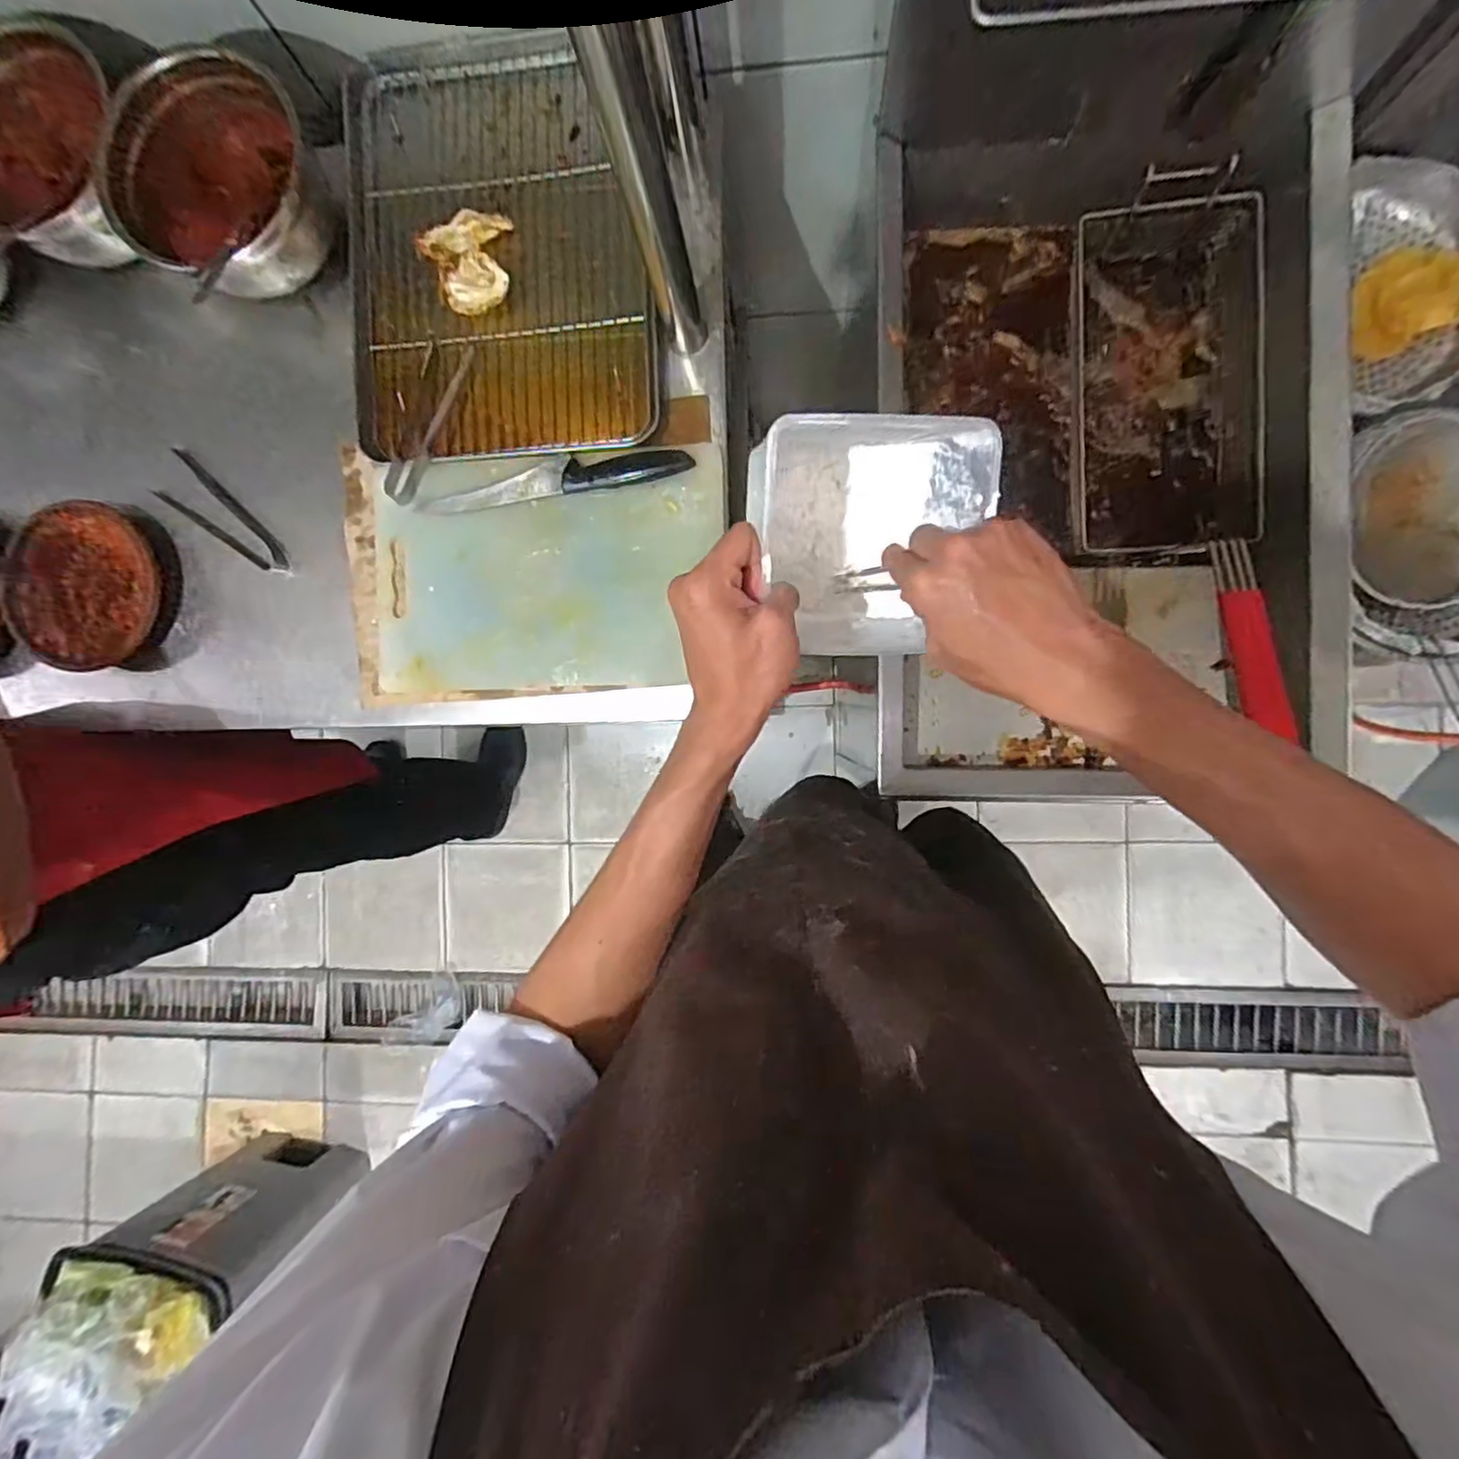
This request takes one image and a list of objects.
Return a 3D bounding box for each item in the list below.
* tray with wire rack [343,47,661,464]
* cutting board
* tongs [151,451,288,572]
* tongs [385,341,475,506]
[{"bbox_3d":[-0.229,-0.465,0.660,0.292,0.025,0.389,-5,88,5],"label":"tray with wire rack"},{"bbox_3d":[-0.185,-0.154,0.661,0.357,0.025,0.222,-2,89,6],"label":"cutting board"},{"bbox_3d":[-0.520,-0.221,0.693,0.170,0.011,0.052,35,92,5],"label":"tongs"},{"bbox_3d":[-0.302,-0.302,0.655,0.043,0.031,0.166,19,91,6],"label":"tongs"}]

